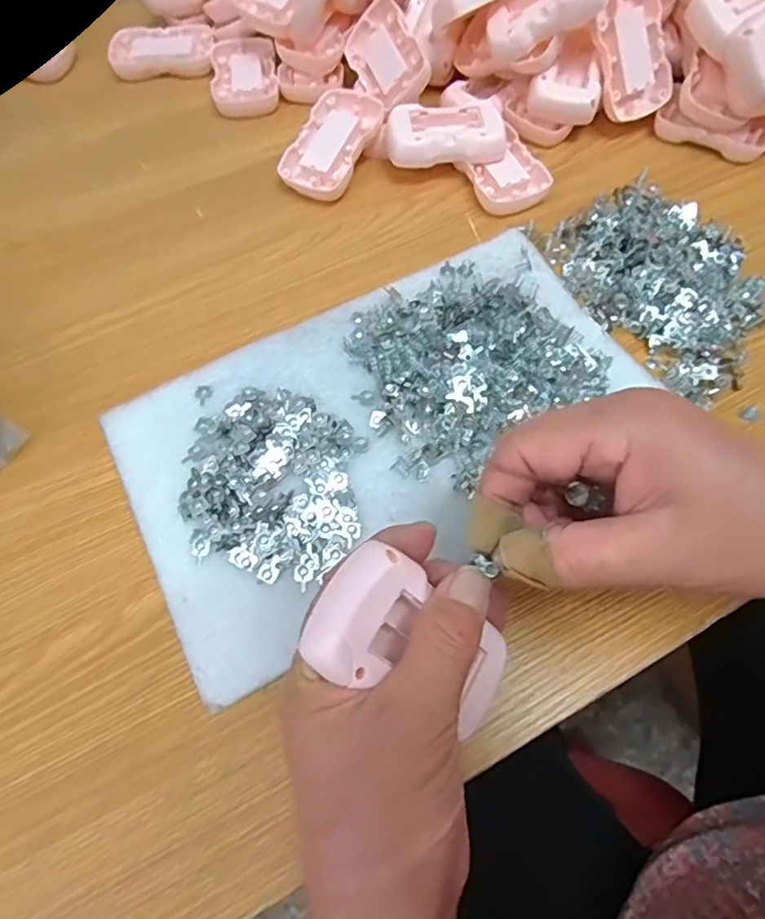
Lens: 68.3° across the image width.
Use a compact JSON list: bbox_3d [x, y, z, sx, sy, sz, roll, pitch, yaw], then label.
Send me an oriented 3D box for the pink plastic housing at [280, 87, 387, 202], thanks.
[{"bbox_3d":[-0.038,-0.237,0.426,0.051,0.015,0.090,25,80,8],"label":"pink plastic housing"}]

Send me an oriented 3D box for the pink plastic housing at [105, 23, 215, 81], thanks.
[{"bbox_3d":[-0.193,-0.359,0.498,0.089,0.017,0.052,-2,64,-1],"label":"pink plastic housing"}]

